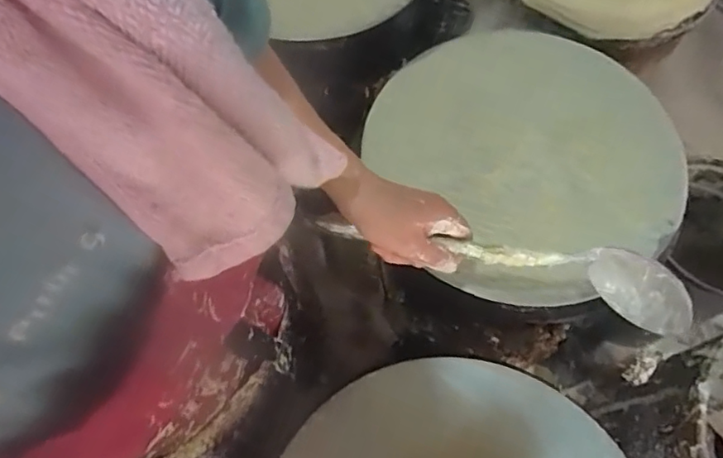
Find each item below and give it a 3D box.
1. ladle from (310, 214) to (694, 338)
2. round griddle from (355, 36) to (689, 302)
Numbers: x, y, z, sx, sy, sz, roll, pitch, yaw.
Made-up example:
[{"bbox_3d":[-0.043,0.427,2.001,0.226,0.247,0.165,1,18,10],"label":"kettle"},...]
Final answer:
[{"bbox_3d":[0.121,0.027,0.504,0.323,0.069,0.053,14,67,2],"label":"ladle"},{"bbox_3d":[0.207,-0.105,0.704,0.352,0.027,0.366,-1,66,1],"label":"round griddle"}]

